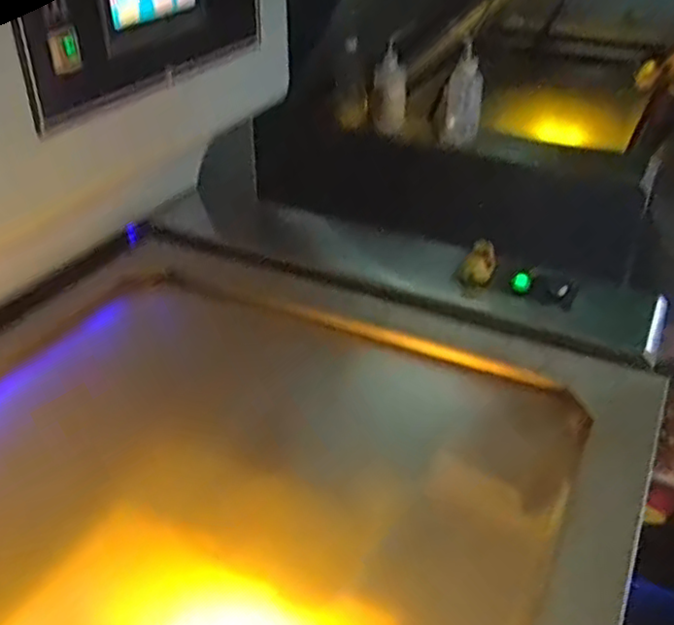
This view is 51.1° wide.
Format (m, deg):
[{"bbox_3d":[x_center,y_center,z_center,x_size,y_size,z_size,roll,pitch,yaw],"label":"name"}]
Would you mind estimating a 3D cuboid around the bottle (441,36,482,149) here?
[{"bbox_3d":[0.287,-0.476,1.595,0.077,0.228,0.086,4,34,4],"label":"bottle"}]

